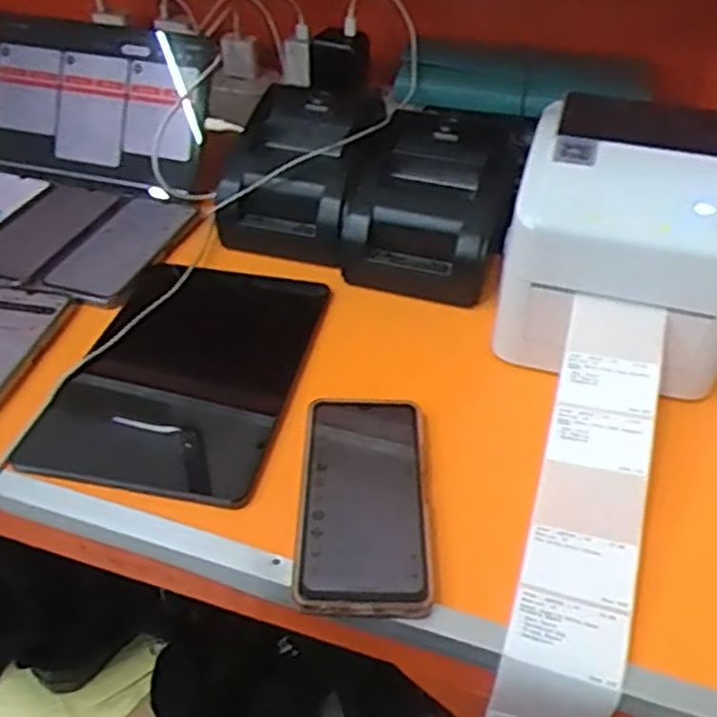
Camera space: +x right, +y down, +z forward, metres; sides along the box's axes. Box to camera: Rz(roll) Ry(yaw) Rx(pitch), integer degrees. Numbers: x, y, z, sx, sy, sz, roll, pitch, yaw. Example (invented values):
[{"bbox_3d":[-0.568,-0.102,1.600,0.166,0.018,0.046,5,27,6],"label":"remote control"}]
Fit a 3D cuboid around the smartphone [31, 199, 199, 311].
[{"bbox_3d":[-0.219,-0.105,0.700,0.088,0.013,0.163,13,42,13],"label":"smartphone"}]

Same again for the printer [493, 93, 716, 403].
[{"bbox_3d":[0.206,-0.100,0.584,0.166,0.148,0.193,10,42,11],"label":"printer"}]

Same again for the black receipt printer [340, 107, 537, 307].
[{"bbox_3d":[0.070,-0.142,0.678,0.141,0.105,0.144,12,42,12],"label":"black receipt printer"}]

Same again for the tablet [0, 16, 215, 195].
[{"bbox_3d":[-0.279,-0.268,0.793,0.256,0.164,0.048,13,8,18],"label":"tablet"}]

